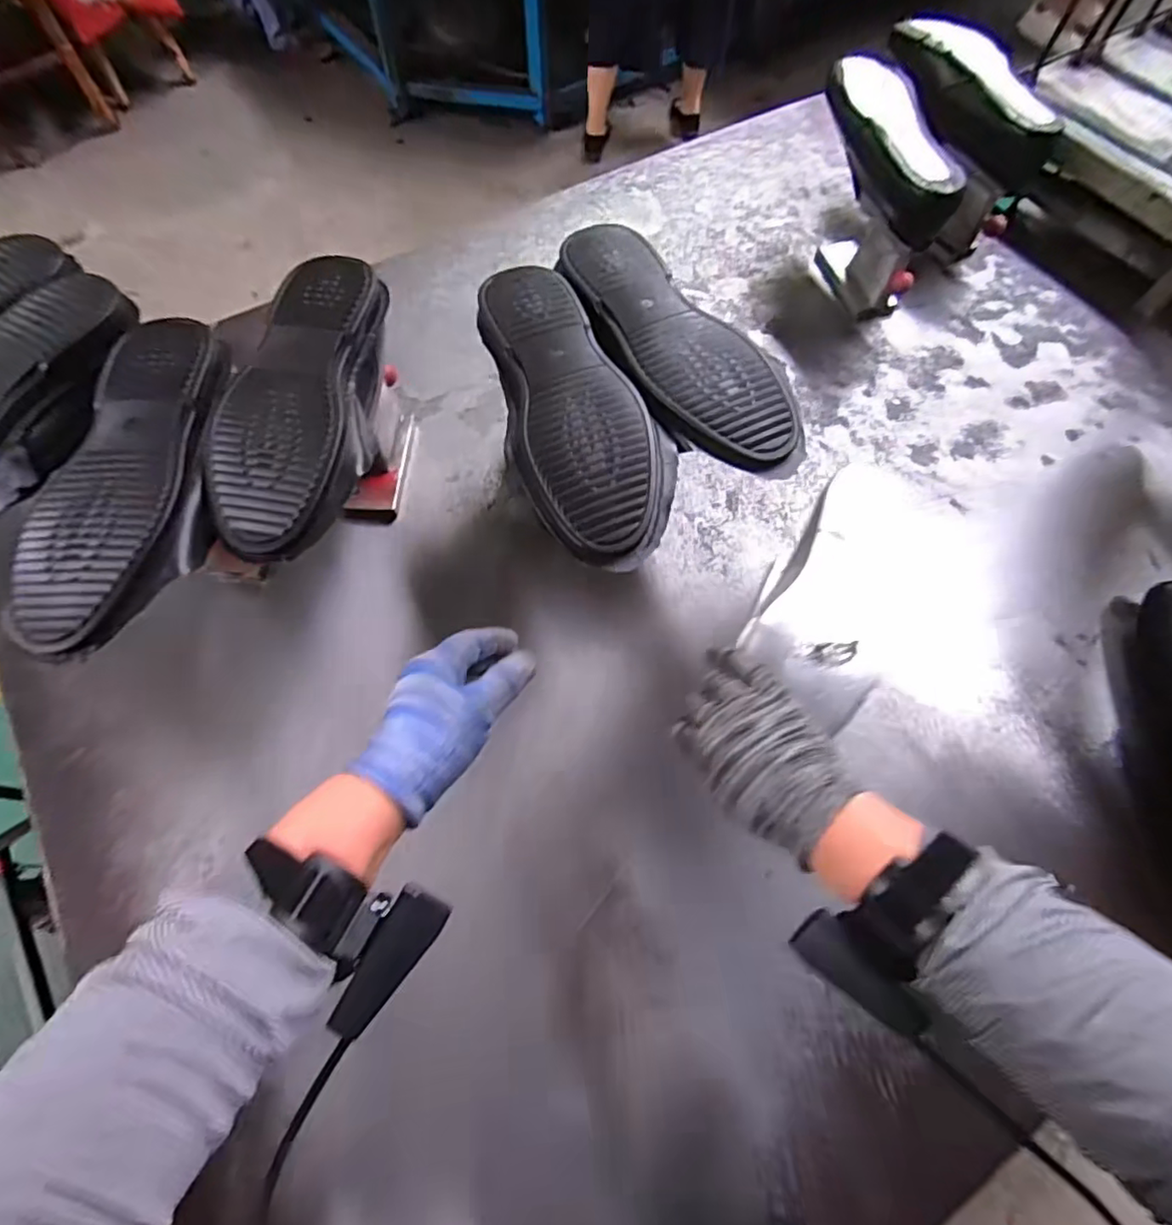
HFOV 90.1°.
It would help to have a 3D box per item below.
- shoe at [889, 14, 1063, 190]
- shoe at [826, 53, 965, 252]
[{"bbox_3d":[0.500,-0.687,0.772,0.101,0.078,0.294,-34,72,-16],"label":"shoe"},{"bbox_3d":[0.361,-0.560,0.706,0.065,0.088,0.253,-9,67,-6],"label":"shoe"}]

